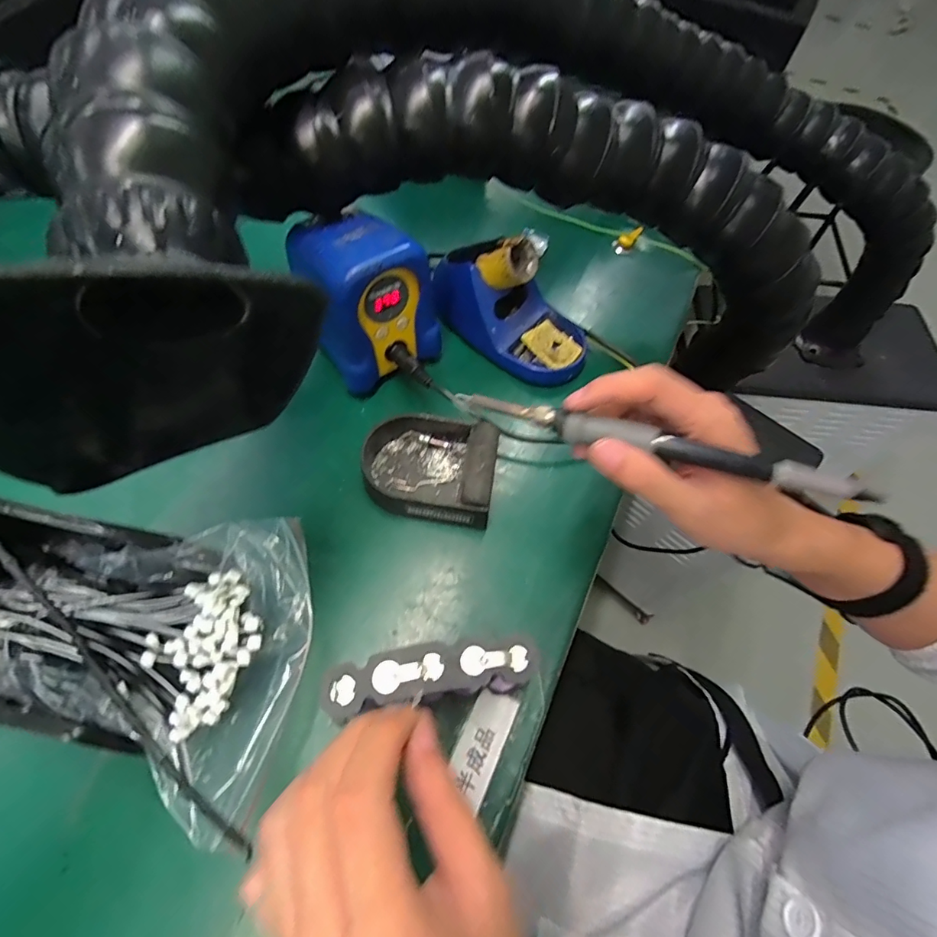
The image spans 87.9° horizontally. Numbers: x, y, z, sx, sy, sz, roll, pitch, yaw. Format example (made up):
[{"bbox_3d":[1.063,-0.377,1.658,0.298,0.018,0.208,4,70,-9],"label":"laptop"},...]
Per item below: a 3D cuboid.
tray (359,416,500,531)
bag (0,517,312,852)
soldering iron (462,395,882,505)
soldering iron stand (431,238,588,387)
[{"bbox_3d":[-0.032,-0.005,0.368,0.100,0.039,0.082,9,62,1],"label":"tray"},{"bbox_3d":[-0.194,0.092,0.274,0.208,0.043,0.156,12,62,3],"label":"bag"},{"bbox_3d":[0.096,-0.013,0.263,0.211,0.014,0.015,17,62,18],"label":"soldering iron"},{"bbox_3d":[0.044,-0.147,0.420,0.148,0.081,0.082,41,67,17],"label":"soldering iron stand"}]

